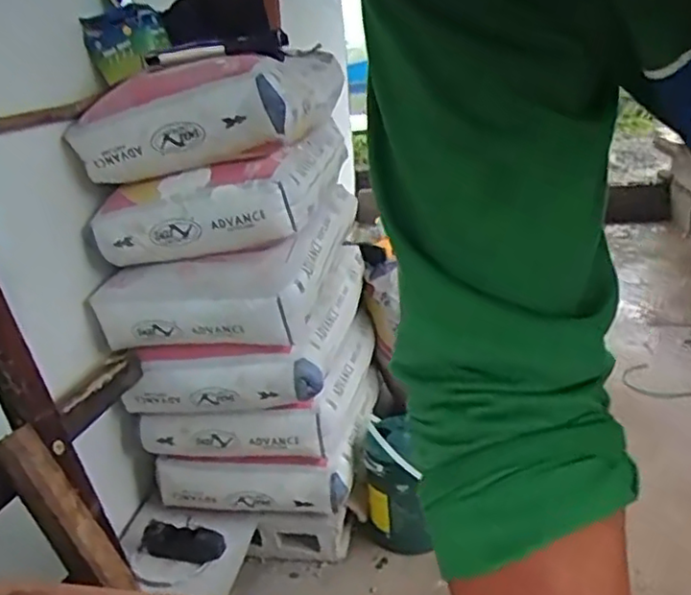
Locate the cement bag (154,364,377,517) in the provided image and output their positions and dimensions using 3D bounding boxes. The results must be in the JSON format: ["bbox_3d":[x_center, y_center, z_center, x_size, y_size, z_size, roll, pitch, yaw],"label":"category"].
[{"bbox_3d":[-0.136,0.252,1.450,0.387,0.149,0.493,0,21,8],"label":"cement bag"}]

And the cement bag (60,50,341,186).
[{"bbox_3d":[-0.216,-0.329,1.162,0.342,0.167,0.452,0,21,8],"label":"cement bag"}]

